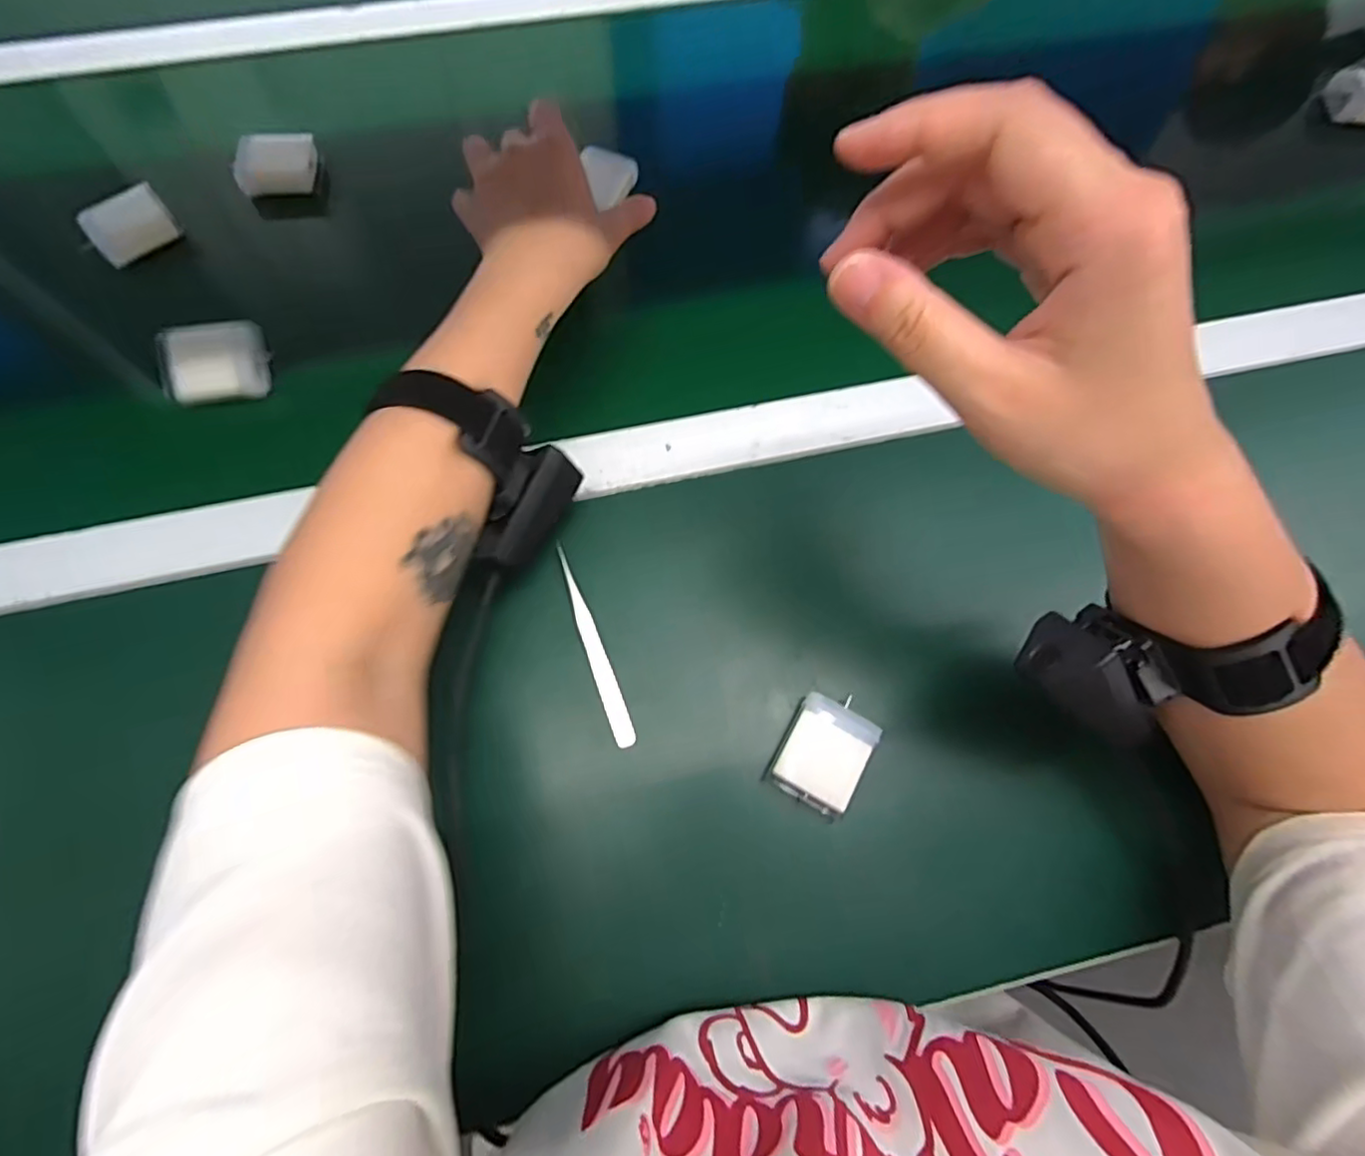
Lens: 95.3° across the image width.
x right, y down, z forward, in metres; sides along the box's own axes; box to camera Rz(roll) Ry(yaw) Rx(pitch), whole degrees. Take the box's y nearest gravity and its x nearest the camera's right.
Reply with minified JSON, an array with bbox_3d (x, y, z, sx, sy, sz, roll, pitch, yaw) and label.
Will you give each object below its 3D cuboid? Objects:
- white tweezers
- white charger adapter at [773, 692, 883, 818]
[{"bbox_3d":[-0.049,0.036,0.344,0.011,0.009,0.116,-20,73,-7],"label":"white tweezers"},{"bbox_3d":[0.073,0.091,0.322,0.040,0.021,0.051,28,73,8],"label":"white charger adapter"}]

